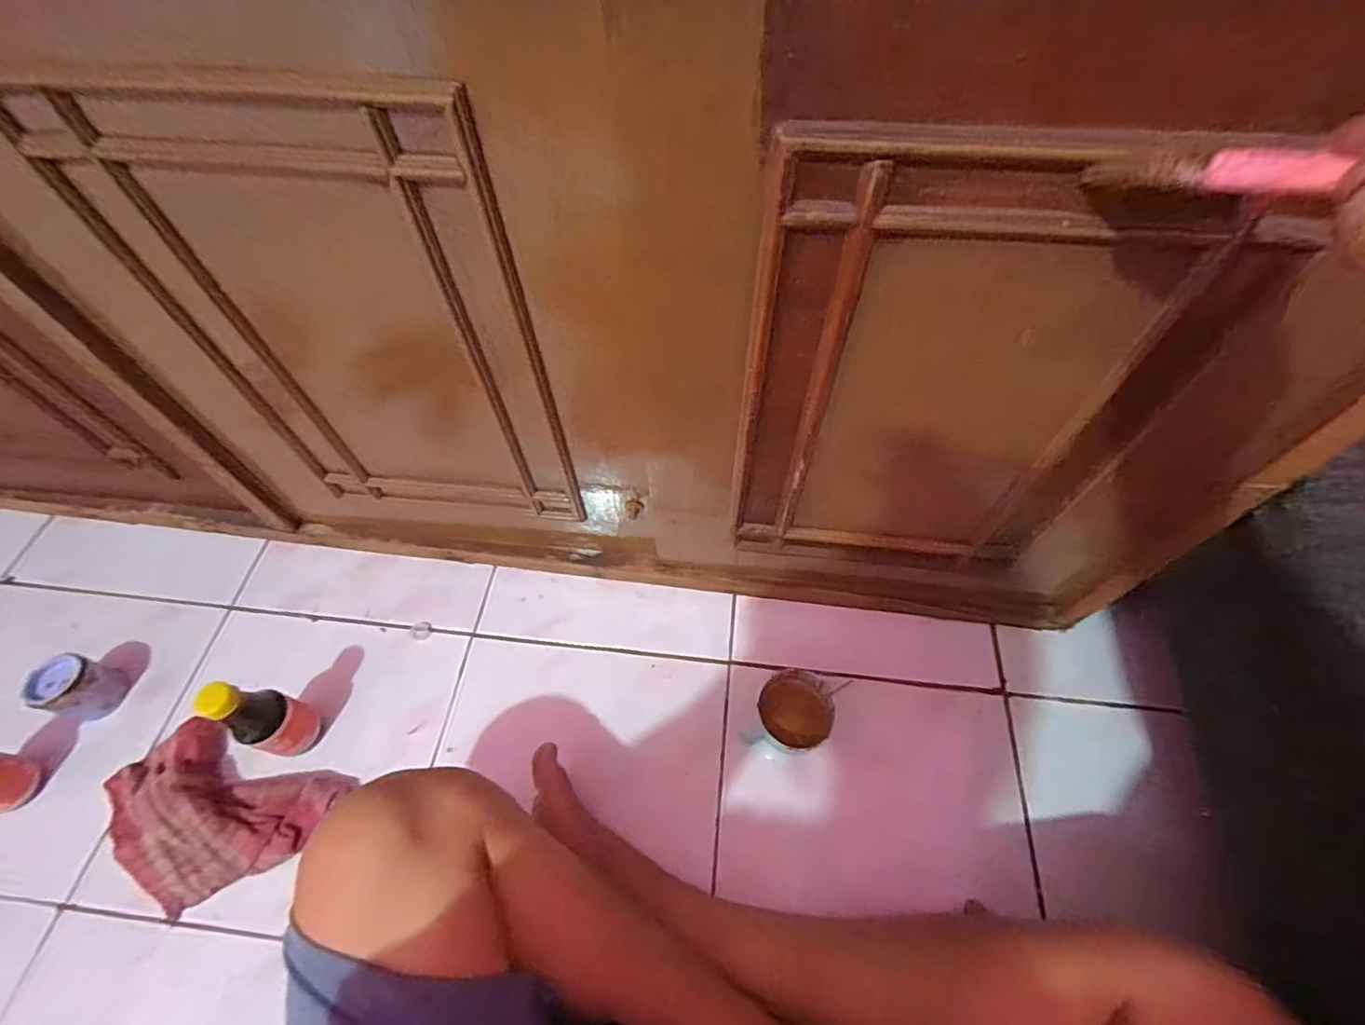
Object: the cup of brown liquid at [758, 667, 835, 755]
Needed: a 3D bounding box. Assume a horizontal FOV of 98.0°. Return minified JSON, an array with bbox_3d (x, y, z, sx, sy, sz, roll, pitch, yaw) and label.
[{"bbox_3d":[0.113,0.205,0.608,0.071,0.063,0.075,0,59,0],"label":"cup of brown liquid"}]

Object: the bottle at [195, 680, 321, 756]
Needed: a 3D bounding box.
[{"bbox_3d":[-0.400,0.191,0.558,0.042,0.137,0.048,16,58,12],"label":"bottle"}]

